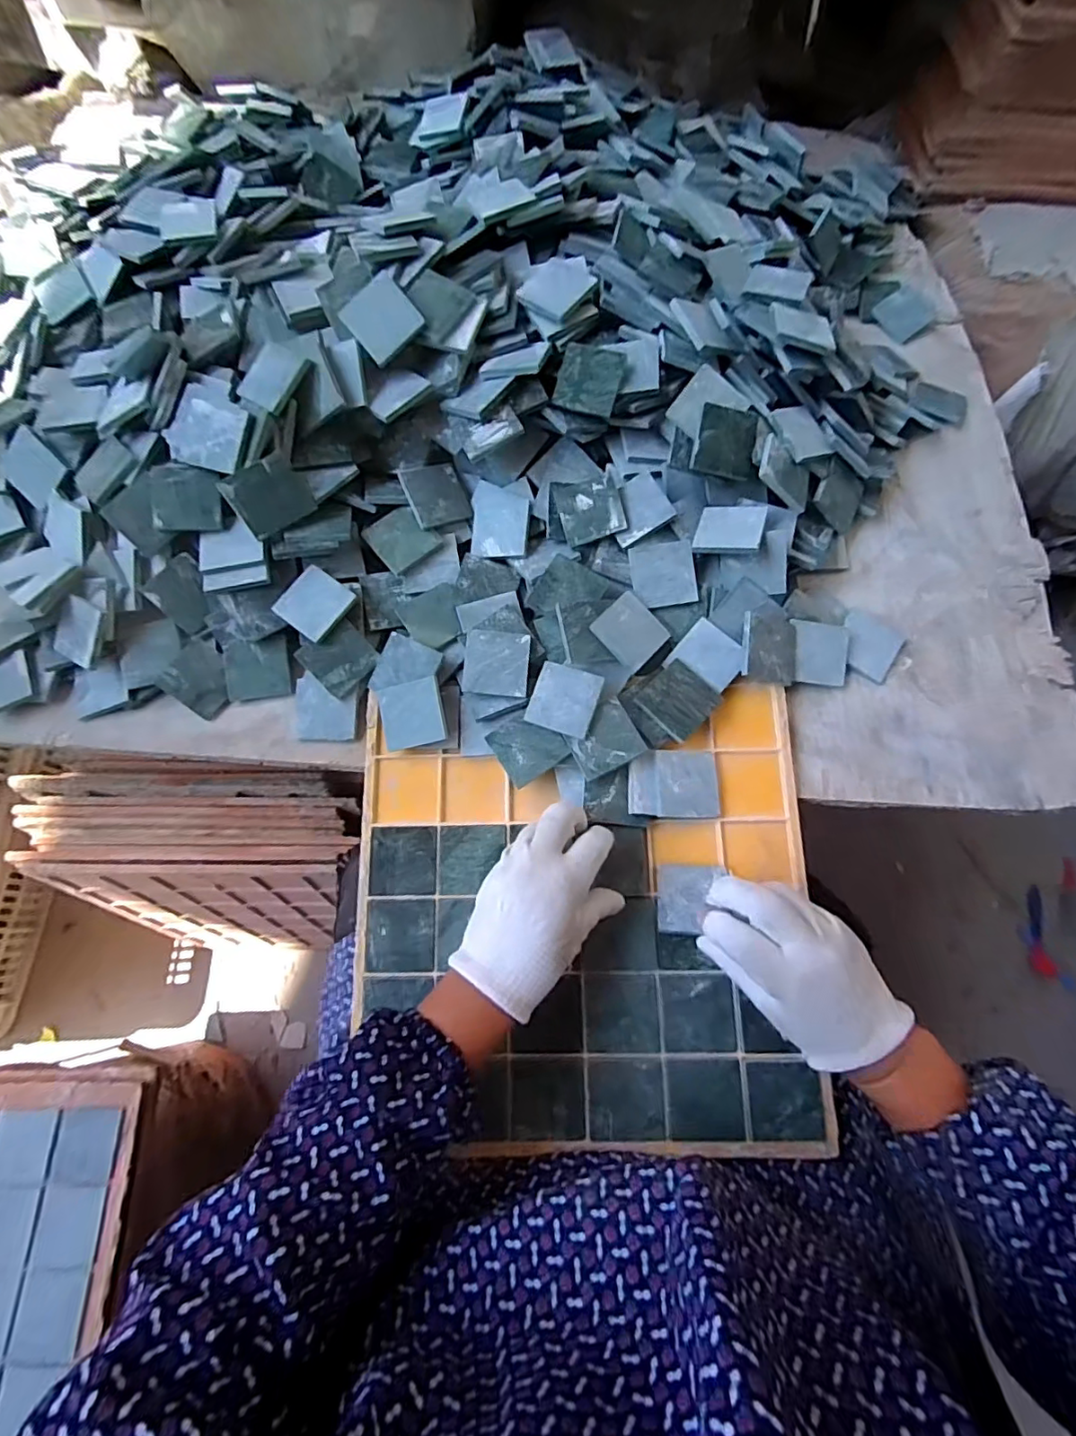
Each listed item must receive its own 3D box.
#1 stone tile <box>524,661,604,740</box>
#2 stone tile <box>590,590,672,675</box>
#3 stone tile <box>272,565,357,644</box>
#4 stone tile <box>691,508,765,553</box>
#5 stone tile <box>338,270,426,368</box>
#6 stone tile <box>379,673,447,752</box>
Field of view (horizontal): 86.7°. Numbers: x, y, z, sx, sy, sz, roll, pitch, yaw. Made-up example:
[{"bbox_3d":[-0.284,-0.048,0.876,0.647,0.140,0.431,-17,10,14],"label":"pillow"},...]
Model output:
[{"bbox_3d":[0.020,-0.014,0.429,0.049,0.004,0.048,18,89,16],"label":"stone tile"},{"bbox_3d":[0.073,-0.068,0.444,0.050,0.004,0.051,44,70,5],"label":"stone tile"},{"bbox_3d":[-0.175,-0.090,0.447,0.048,0.004,0.049,36,80,7],"label":"stone tile"},{"bbox_3d":[0.151,-0.150,0.448,0.049,0.006,0.051,7,58,27],"label":"stone tile"},{"bbox_3d":[-0.119,-0.306,0.437,0.050,0.004,0.048,-41,100,7],"label":"stone tile"},{"bbox_3d":[-0.095,-0.003,0.430,0.051,0.004,0.048,-11,88,18],"label":"stone tile"}]

